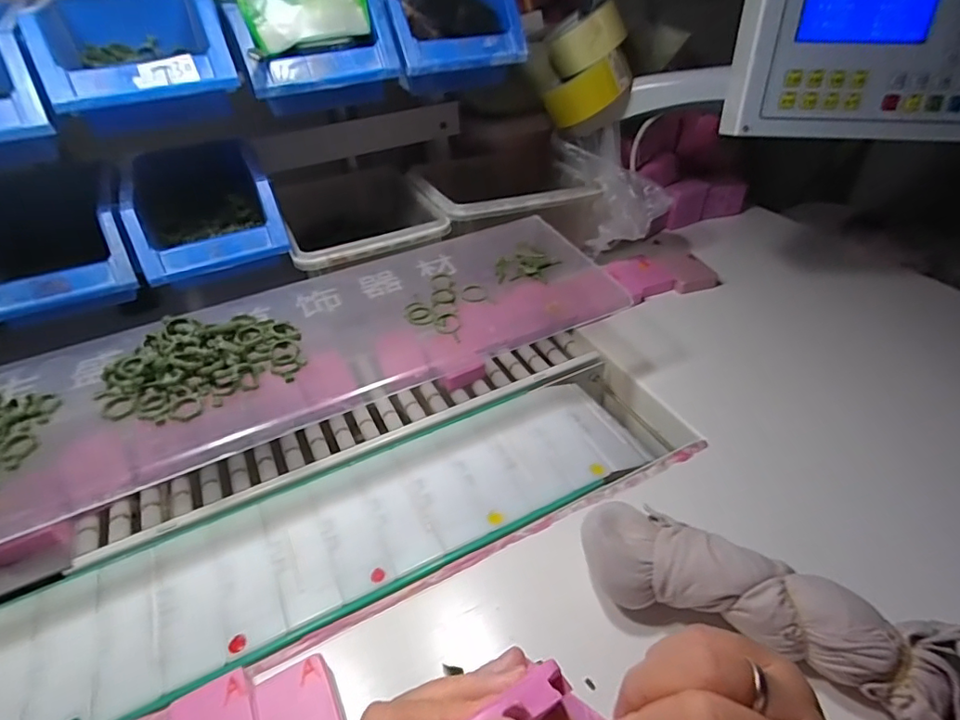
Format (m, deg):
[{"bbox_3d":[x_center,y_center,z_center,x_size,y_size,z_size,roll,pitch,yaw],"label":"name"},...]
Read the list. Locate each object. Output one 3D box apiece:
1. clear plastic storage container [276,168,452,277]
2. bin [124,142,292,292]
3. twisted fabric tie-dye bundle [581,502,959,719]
[{"bbox_3d":[-0.136,-0.150,0.593,0.152,0.068,0.211,-16,42,-15],"label":"clear plastic storage container"},{"bbox_3d":[-0.271,-0.155,0.505,0.120,0.068,0.176,-20,43,-19],"label":"bin"},{"bbox_3d":[0.172,0.152,0.319,0.215,0.051,0.061,16,44,20],"label":"twisted fabric tie-dye bundle"}]

